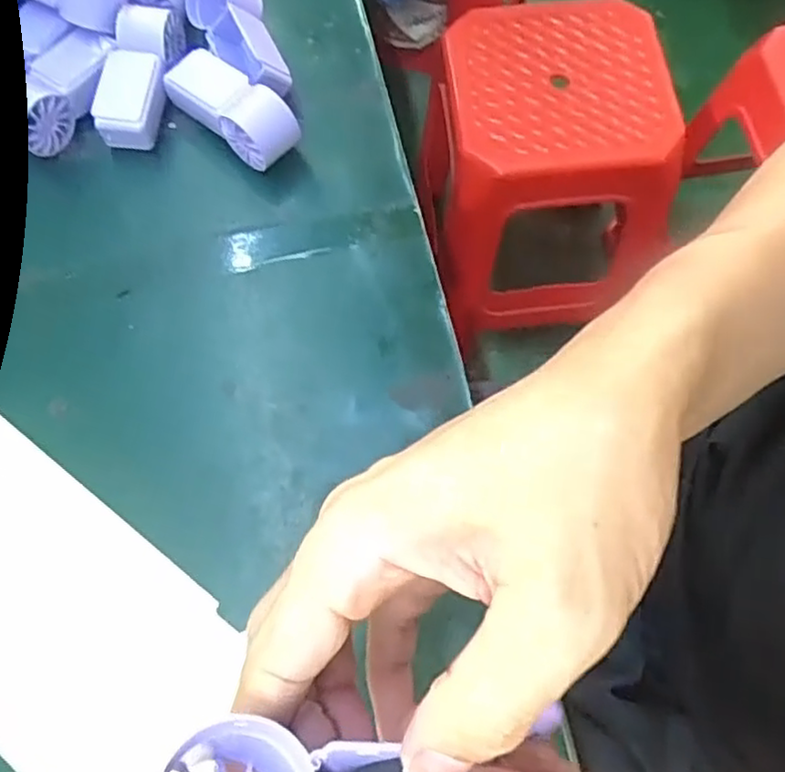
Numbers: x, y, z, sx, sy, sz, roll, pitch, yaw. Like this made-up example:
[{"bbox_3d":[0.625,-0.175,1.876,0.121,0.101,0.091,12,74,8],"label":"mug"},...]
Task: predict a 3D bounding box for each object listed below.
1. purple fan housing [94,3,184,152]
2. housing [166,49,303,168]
[{"bbox_3d":[-0.157,-0.194,0.435,0.036,0.032,0.092,9,69,4],"label":"purple fan housing"},{"bbox_3d":[-0.101,-0.172,0.429,0.035,0.040,0.097,-42,74,-15],"label":"housing"}]

